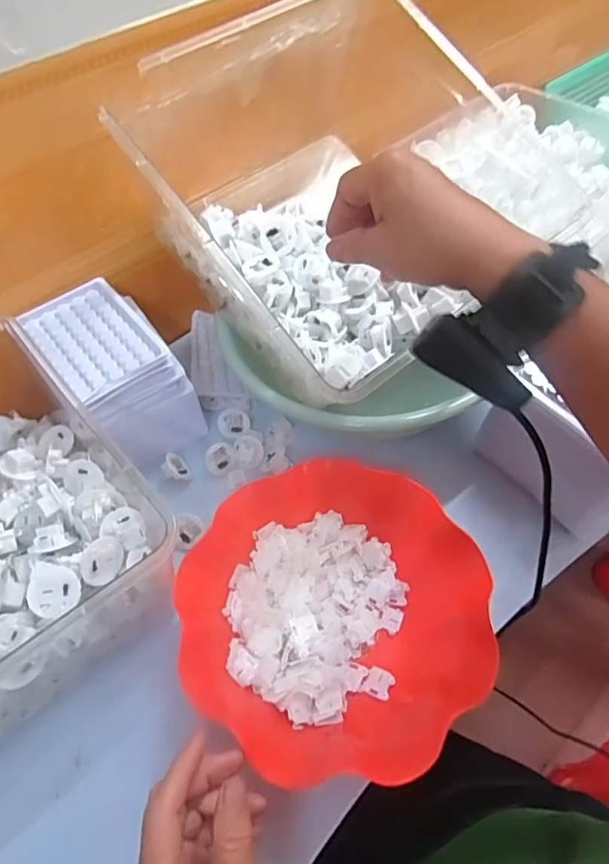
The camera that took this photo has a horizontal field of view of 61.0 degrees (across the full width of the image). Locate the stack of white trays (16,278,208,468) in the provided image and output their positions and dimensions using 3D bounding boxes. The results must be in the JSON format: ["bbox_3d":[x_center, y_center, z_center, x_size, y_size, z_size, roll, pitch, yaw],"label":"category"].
[{"bbox_3d":[-0.183,-0.057,0.512,0.103,0.111,0.145,-34,61,-19],"label":"stack of white trays"}]

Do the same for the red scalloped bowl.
[{"bbox_3d":[0.023,0.137,0.400,0.218,0.065,0.214,-1,56,2],"label":"red scalloped bowl"}]

